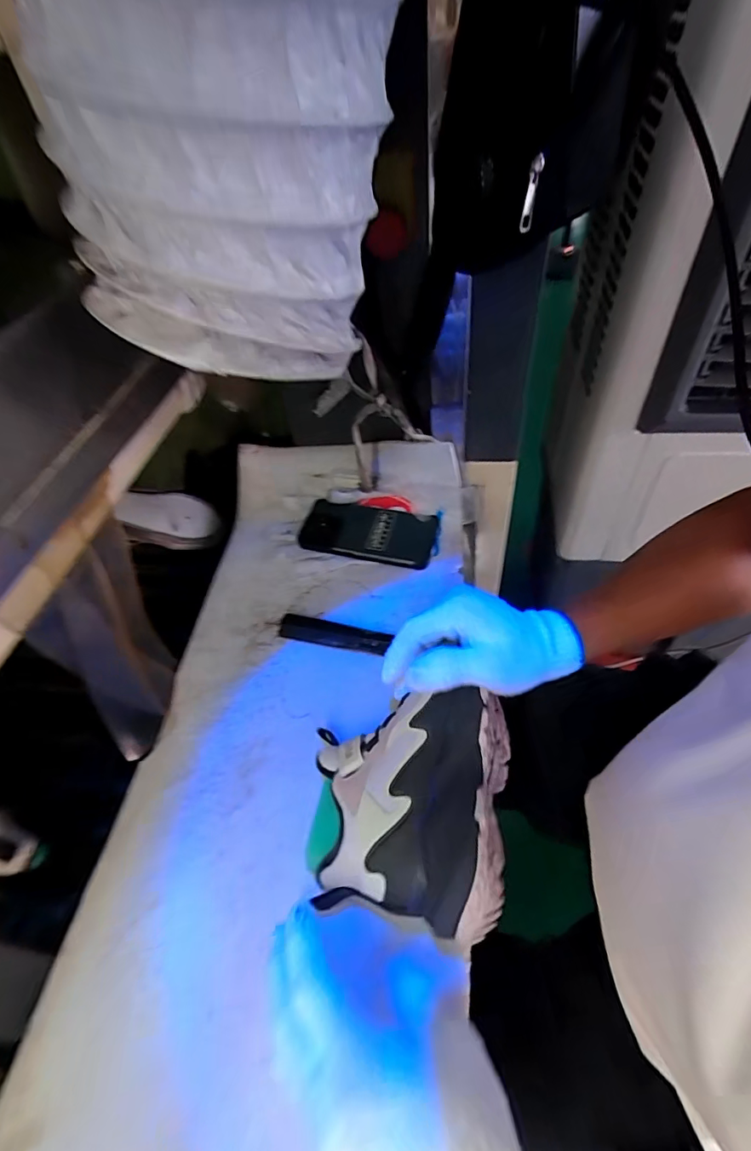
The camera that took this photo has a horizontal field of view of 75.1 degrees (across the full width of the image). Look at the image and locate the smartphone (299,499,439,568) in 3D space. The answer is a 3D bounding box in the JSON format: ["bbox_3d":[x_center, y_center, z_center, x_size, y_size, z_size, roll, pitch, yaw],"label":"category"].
[{"bbox_3d":[-0.011,-0.053,0.601,0.162,0.015,0.077,12,62,11],"label":"smartphone"}]

